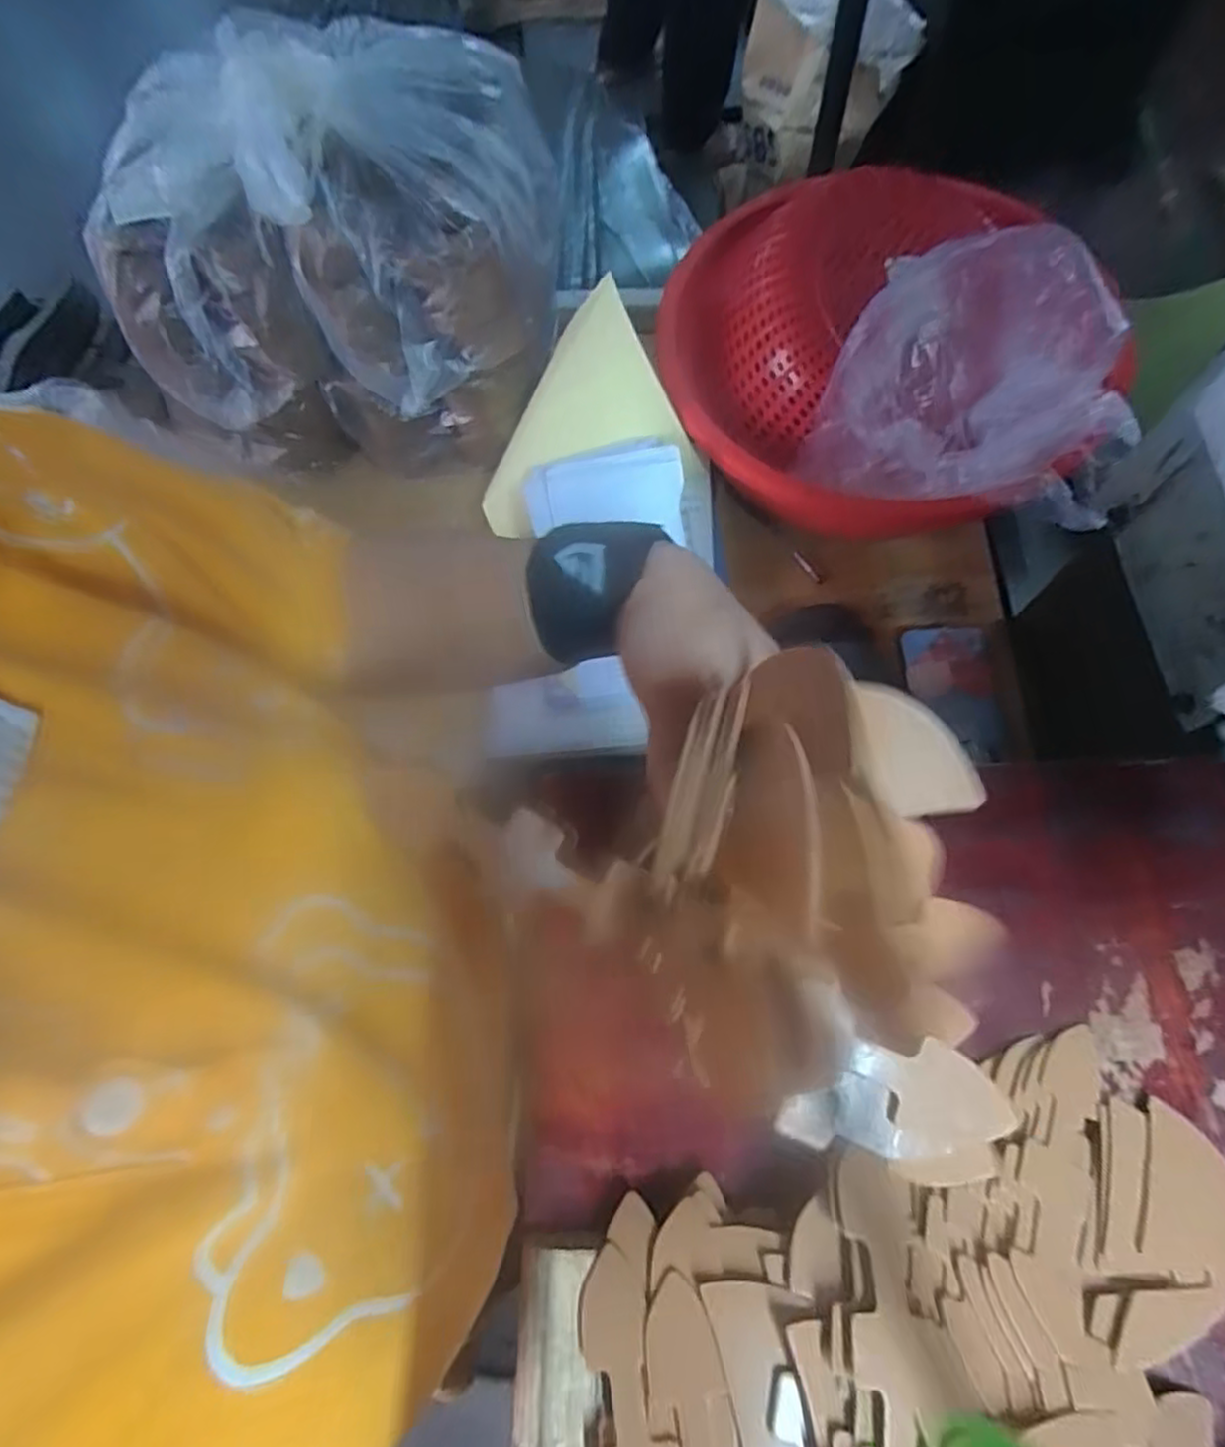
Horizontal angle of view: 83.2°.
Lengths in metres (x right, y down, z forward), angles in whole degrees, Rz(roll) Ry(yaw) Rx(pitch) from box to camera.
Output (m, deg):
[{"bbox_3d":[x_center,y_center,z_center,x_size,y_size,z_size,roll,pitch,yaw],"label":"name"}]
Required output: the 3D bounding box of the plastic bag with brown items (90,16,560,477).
[{"bbox_3d":[-0.239,-0.438,0.656,0.363,0.255,0.270,1,69,3],"label":"plastic bag with brown items"}]

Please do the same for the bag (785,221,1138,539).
[{"bbox_3d":[0.283,-0.247,0.526,0.230,0.161,0.096,22,71,11],"label":"bag"}]

